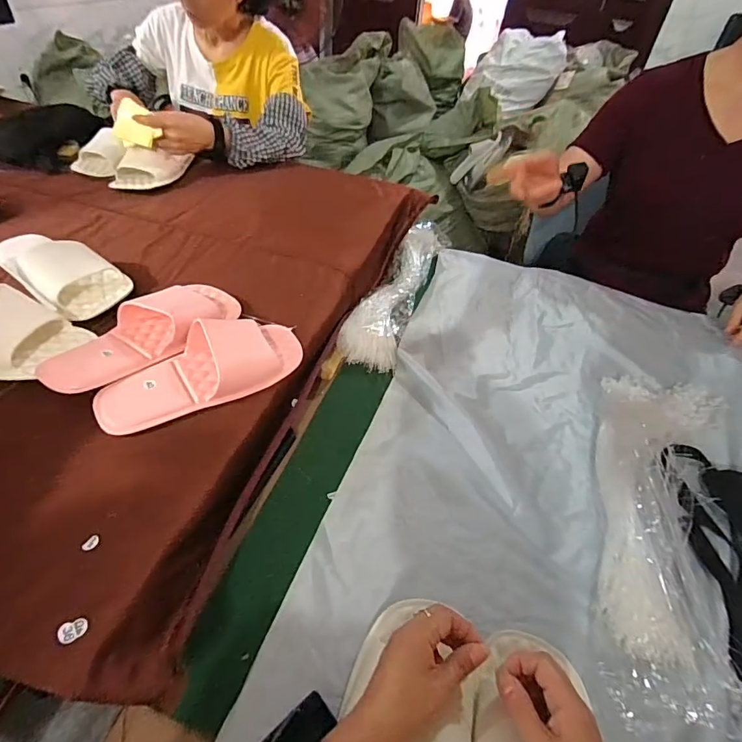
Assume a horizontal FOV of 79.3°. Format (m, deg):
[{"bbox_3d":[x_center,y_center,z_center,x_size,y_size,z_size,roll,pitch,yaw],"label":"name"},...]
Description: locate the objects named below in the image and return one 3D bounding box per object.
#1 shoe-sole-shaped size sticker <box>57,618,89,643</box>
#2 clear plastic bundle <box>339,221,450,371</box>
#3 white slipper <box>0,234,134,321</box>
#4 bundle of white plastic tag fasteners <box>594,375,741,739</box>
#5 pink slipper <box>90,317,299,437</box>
[{"bbox_3d":[-0.225,0.196,0.339,0.018,0.004,0.015,-24,78,-40],"label":"shoe-sole-shaped size sticker"},{"bbox_3d":[0.059,-0.165,0.841,0.094,0.036,0.447,17,46,11],"label":"clear plastic bundle"},{"bbox_3d":[-0.437,-0.146,0.615,0.239,0.052,0.109,26,48,18],"label":"white slipper"},{"bbox_3d":[0.367,0.164,0.553,0.169,0.063,0.483,22,47,14],"label":"bundle of white plastic tag fasteners"},{"bbox_3d":[-0.187,-0.008,0.508,0.229,0.058,0.097,-22,52,-26],"label":"pink slipper"}]

